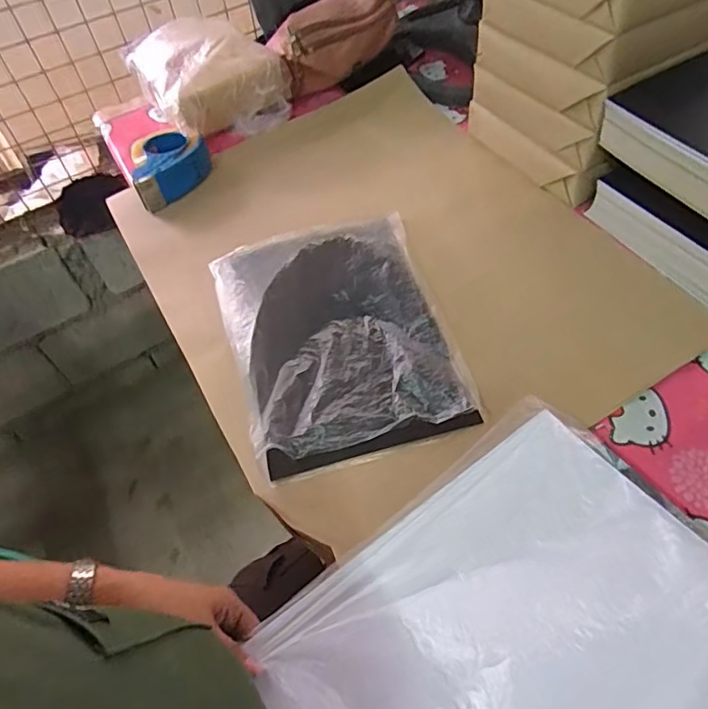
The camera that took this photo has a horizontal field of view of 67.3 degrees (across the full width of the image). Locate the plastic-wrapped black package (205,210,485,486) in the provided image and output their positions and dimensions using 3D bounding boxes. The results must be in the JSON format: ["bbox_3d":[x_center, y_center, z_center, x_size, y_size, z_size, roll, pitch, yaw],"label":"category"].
[{"bbox_3d":[-0.025,-0.045,0.691,0.272,0.039,0.369,-15,54,-5],"label":"plastic-wrapped black package"}]

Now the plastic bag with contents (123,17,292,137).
[{"bbox_3d":[-0.279,-0.548,1.017,0.232,0.134,0.308,-28,56,-14],"label":"plastic bag with contents"}]

